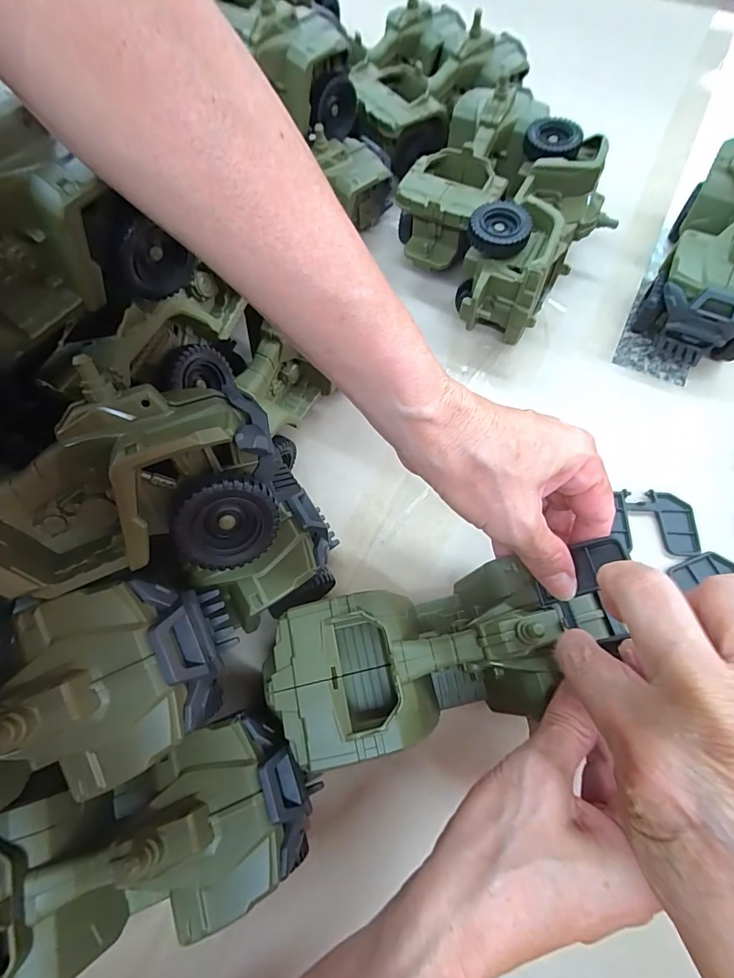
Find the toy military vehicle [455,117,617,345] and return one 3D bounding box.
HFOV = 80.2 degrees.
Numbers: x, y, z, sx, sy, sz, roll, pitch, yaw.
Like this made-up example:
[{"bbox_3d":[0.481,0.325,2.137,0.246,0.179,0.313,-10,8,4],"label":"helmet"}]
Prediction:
[{"bbox_3d":[0.139,-0.203,0.360,0.088,0.078,0.185,27,72,13],"label":"toy military vehicle"}]

